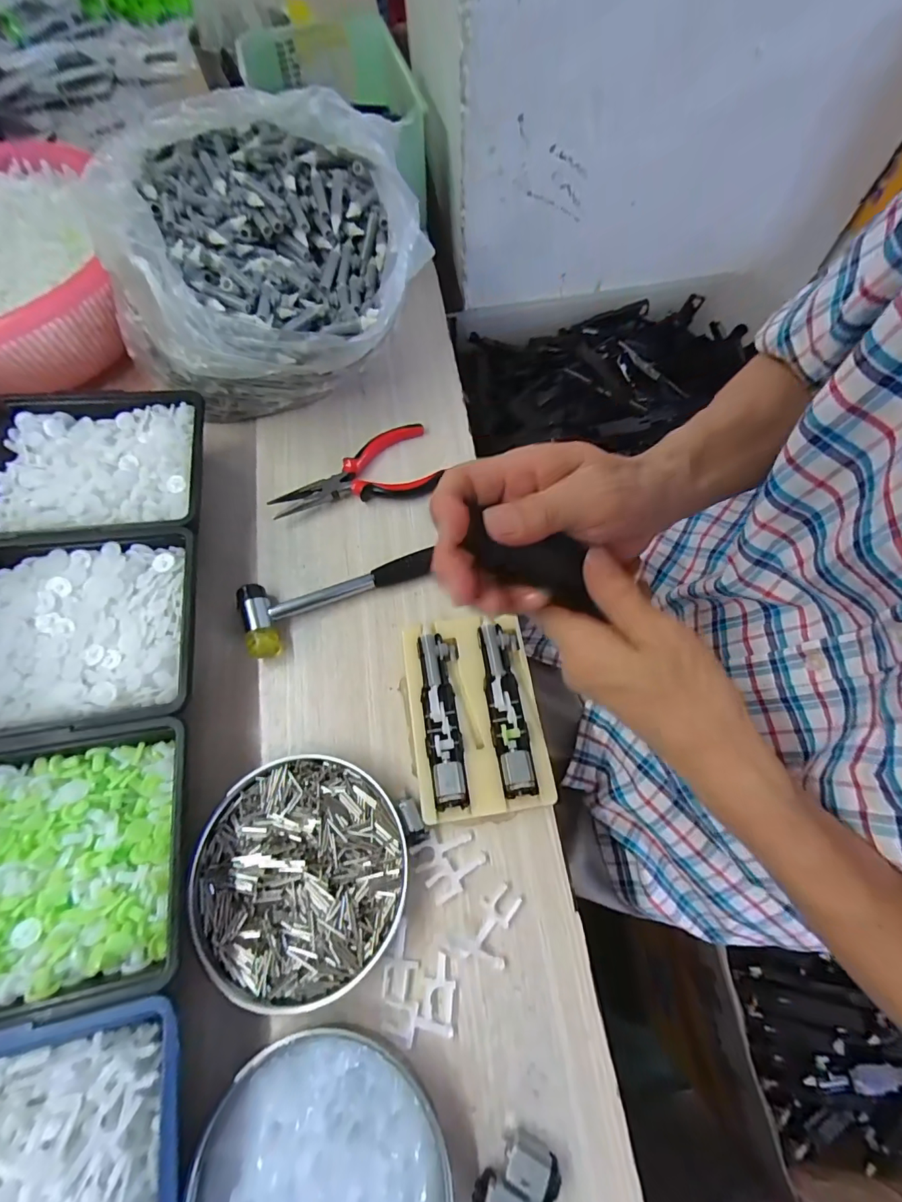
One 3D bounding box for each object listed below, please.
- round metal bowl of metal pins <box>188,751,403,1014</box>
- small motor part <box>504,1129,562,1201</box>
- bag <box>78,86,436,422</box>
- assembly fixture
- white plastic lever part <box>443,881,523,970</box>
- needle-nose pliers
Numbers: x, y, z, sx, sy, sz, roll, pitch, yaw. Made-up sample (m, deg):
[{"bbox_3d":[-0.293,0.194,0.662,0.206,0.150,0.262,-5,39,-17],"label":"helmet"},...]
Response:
[{"bbox_3d":[-0.096,0.173,0.296,0.128,0.022,0.135,-1,66,2],"label":"round metal bowl of metal pins"},{"bbox_3d":[0.043,0.297,0.242,0.029,0.015,0.017,22,69,11],"label":"small motor part"},{"bbox_3d":[-0.157,-0.289,0.409,0.244,0.148,0.236,9,67,6],"label":"bag"},{"bbox_3d":[0.017,0.078,0.329,0.088,0.022,0.134,-8,66,-2],"label":"assembly fixture"},{"bbox_3d":[0.021,0.199,0.287,0.039,0.011,0.044,17,68,9],"label":"white plastic lever part"},{"bbox_3d":[-0.090,-0.118,0.424,0.148,0.013,0.076,-17,66,-5],"label":"needle-nose pliers"}]

